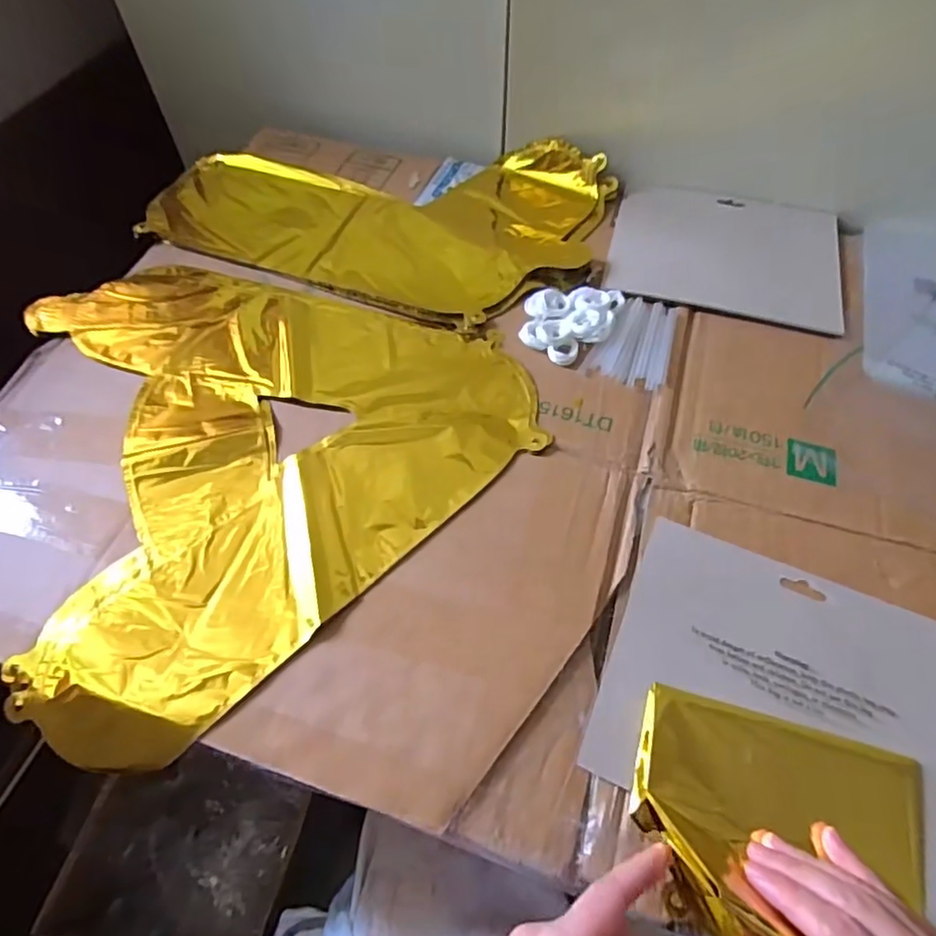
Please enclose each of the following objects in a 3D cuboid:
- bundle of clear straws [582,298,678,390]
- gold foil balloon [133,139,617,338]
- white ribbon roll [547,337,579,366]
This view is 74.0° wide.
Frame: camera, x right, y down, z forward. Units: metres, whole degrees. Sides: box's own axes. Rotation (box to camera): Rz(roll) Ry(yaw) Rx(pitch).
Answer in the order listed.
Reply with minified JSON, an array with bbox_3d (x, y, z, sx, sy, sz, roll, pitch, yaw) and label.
[{"bbox_3d":[0.133,-0.101,0.489,0.059,0.008,0.087,20,60,12],"label":"bundle of clear straws"},{"bbox_3d":[-0.084,-0.247,0.595,0.399,0.042,0.240,18,60,11],"label":"gold foil balloon"},{"bbox_3d":[0.074,-0.091,0.484,0.023,0.005,0.024,0,58,0],"label":"white ribbon roll"}]

